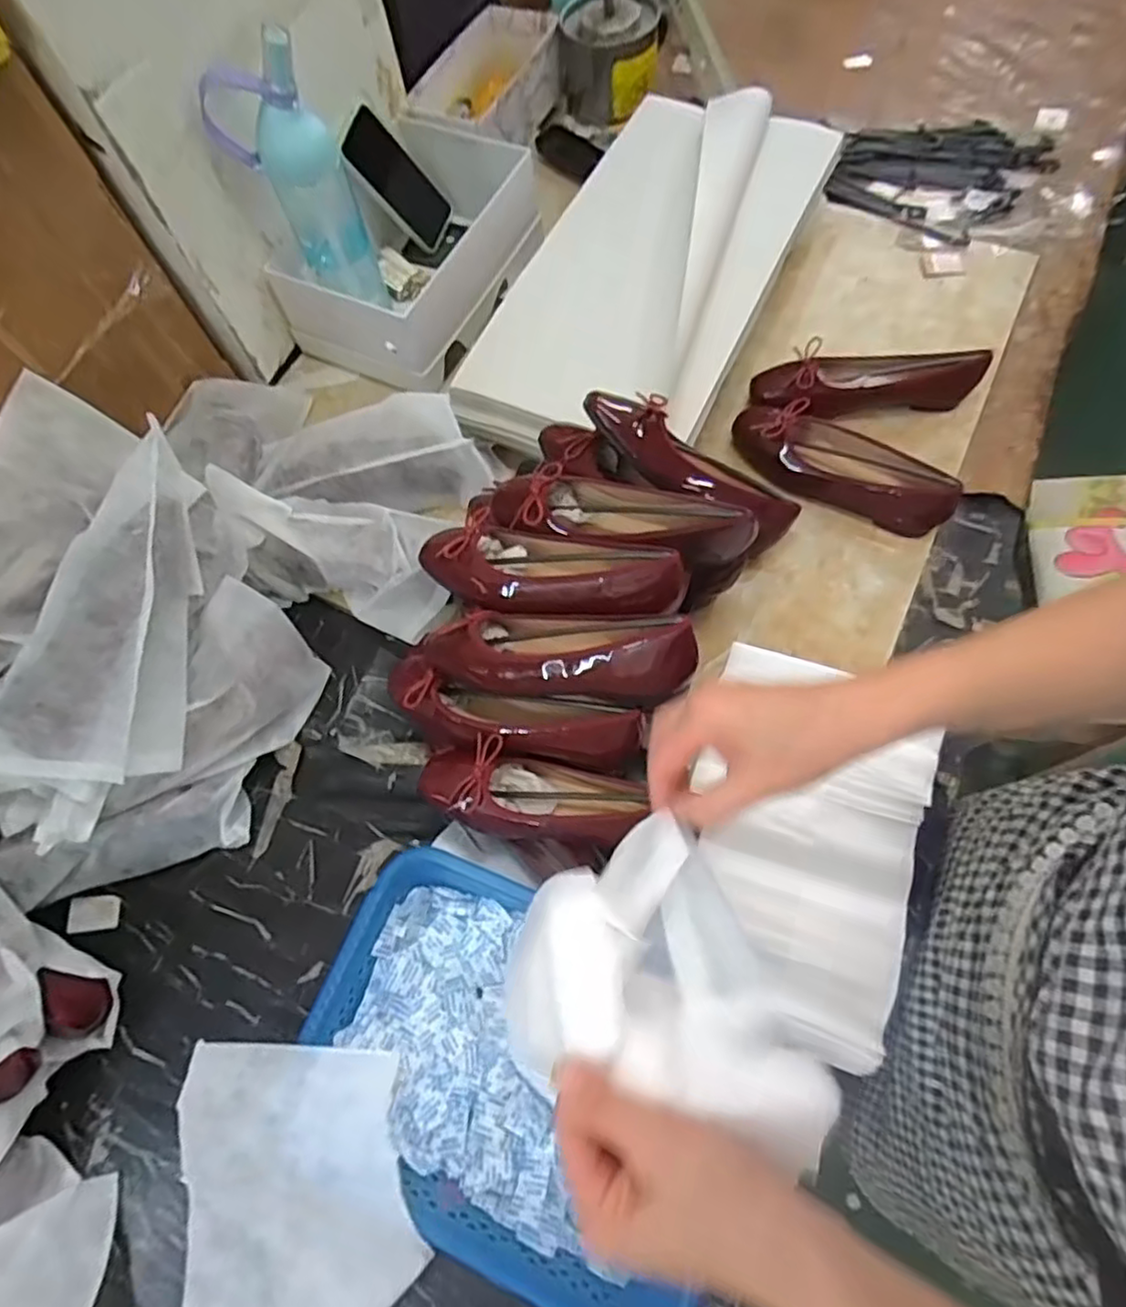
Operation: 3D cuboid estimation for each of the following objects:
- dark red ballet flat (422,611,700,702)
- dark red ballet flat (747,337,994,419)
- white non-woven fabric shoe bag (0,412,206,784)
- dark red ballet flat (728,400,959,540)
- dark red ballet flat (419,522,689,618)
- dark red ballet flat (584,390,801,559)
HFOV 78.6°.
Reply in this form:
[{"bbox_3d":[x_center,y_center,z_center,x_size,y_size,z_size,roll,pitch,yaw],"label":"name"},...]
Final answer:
[{"bbox_3d":[-0.009,-0.003,0.574,0.237,0.052,0.066,2,62,24],"label":"dark red ballet flat"},{"bbox_3d":[0.337,-0.307,0.766,0.241,0.056,0.078,2,69,4],"label":"dark red ballet flat"},{"bbox_3d":[-0.386,-0.034,0.611,0.128,0.110,0.319,15,85,9],"label":"white non-woven fabric shoe bag"},{"bbox_3d":[0.297,-0.205,0.746,0.235,0.082,0.090,23,72,12],"label":"dark red ballet flat"},{"bbox_3d":[-0.015,-0.075,0.601,0.234,0.068,0.079,15,69,10],"label":"dark red ballet flat"},{"bbox_3d":[0.127,-0.177,0.667,0.256,0.067,0.083,25,62,-21],"label":"dark red ballet flat"}]

